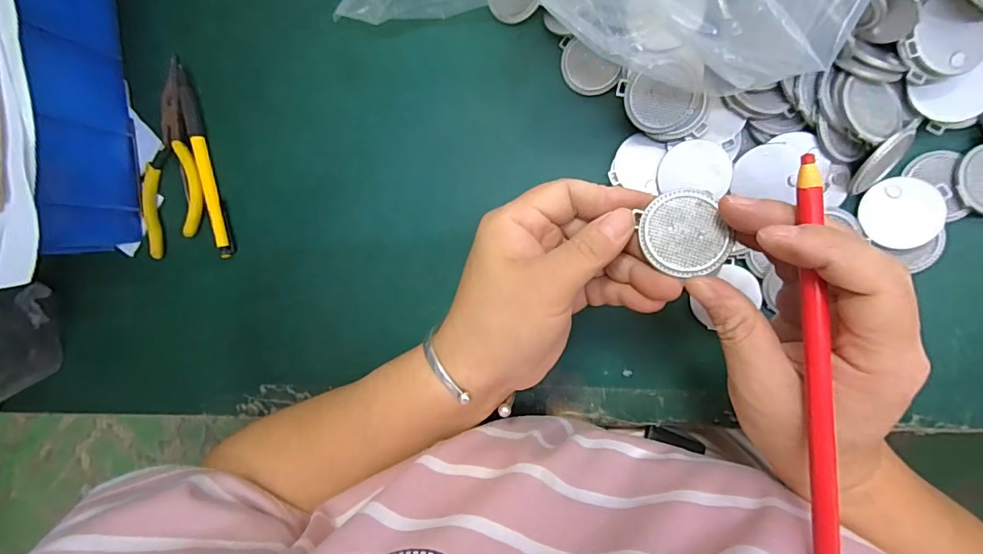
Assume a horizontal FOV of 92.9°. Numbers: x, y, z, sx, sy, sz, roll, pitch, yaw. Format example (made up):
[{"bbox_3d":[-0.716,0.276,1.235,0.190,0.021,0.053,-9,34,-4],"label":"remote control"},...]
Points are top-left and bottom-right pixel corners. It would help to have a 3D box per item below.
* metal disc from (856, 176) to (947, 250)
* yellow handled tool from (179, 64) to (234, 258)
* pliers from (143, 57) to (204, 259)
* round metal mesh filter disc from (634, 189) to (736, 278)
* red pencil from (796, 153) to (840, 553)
[{"bbox_3d":[0.238,-0.037,0.270,0.041,0.004,0.039,1,95,19],"label":"metal disc"},{"bbox_3d":[-0.210,-0.083,0.343,0.010,0.005,0.138,-13,91,10],"label":"yellow handled tool"},{"bbox_3d":[-0.236,-0.086,0.345,0.045,0.008,0.137,-1,93,9],"label":"pliers"},{"bbox_3d":[0.088,-0.020,0.213,0.035,0.008,0.039,-13,91,10],"label":"round metal mesh filter disc"},{"bbox_3d":[0.126,0.034,0.180,0.009,0.004,0.161,-2,89,9],"label":"red pencil"}]

